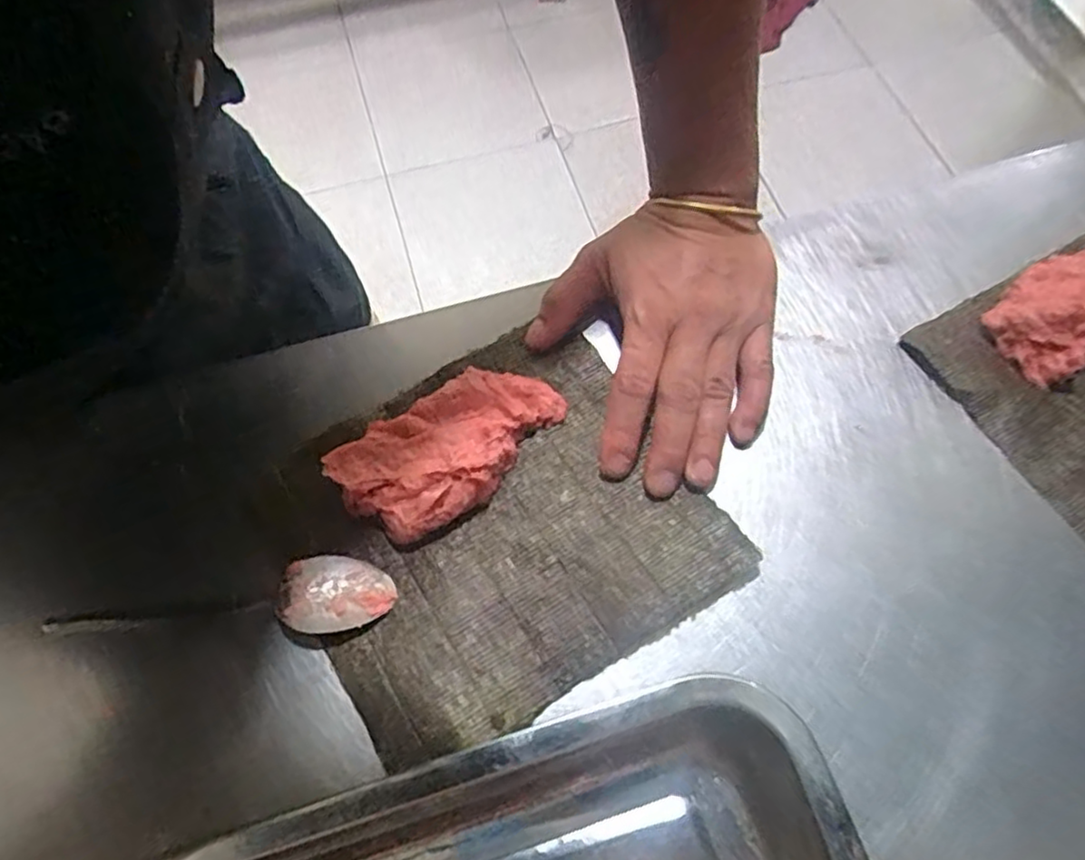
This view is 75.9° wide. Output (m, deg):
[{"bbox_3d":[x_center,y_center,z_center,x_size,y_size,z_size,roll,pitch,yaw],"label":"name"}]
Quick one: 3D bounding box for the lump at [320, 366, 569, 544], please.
[{"bbox_3d":[-0.047,0.007,0.366,0.119,0.023,0.062,-35,69,-18],"label":"lump"}]

